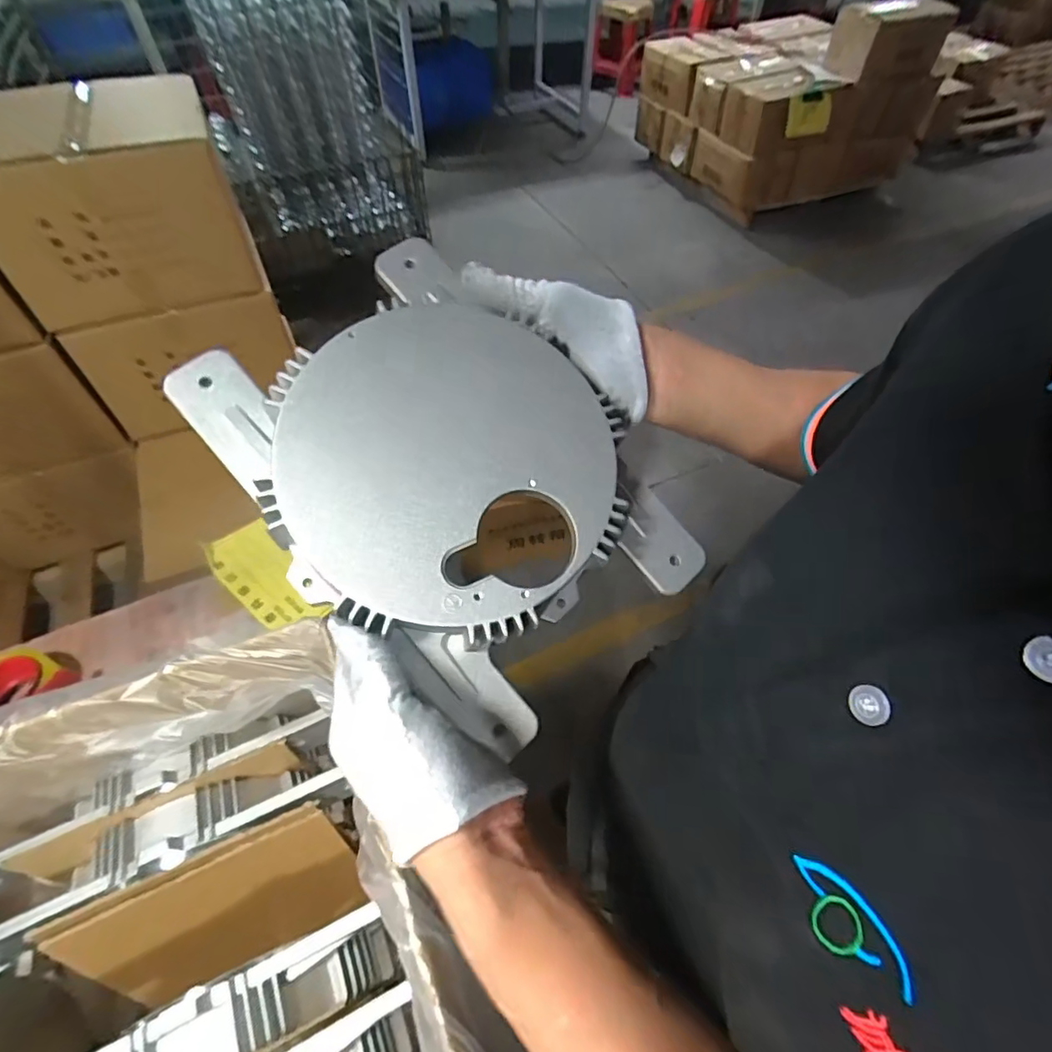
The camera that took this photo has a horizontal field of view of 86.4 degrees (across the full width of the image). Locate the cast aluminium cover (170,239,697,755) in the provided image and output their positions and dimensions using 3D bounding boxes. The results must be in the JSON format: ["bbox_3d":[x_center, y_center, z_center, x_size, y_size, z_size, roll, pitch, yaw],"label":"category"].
[{"bbox_3d":[-0.034,-0.026,0.306,0.194,0.053,0.250,-35,91,-18],"label":"cast aluminium cover"}]

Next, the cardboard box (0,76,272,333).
[{"bbox_3d":[-0.809,-0.649,1.106,0.405,0.278,0.371,-22,56,-16],"label":"cardboard box"}]

